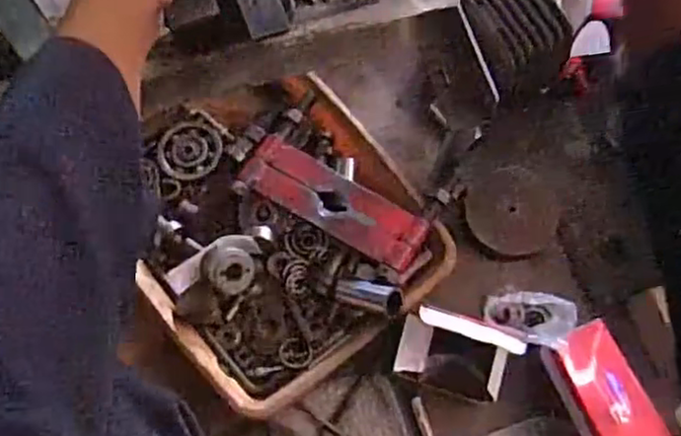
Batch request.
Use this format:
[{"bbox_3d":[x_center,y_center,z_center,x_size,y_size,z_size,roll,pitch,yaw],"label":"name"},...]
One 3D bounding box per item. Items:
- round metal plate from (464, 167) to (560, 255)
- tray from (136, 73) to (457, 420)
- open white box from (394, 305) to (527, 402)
[{"bbox_3d":[0.184,-0.007,0.722,0.092,0.004,0.093,4,101,22],"label":"round metal plate"},{"bbox_3d":[-0.072,-0.002,0.708,0.281,0.060,0.331,-35,76,-13],"label":"tray"},{"bbox_3d":[0.104,0.130,0.628,0.101,0.109,0.058,17,72,4],"label":"open white box"}]

